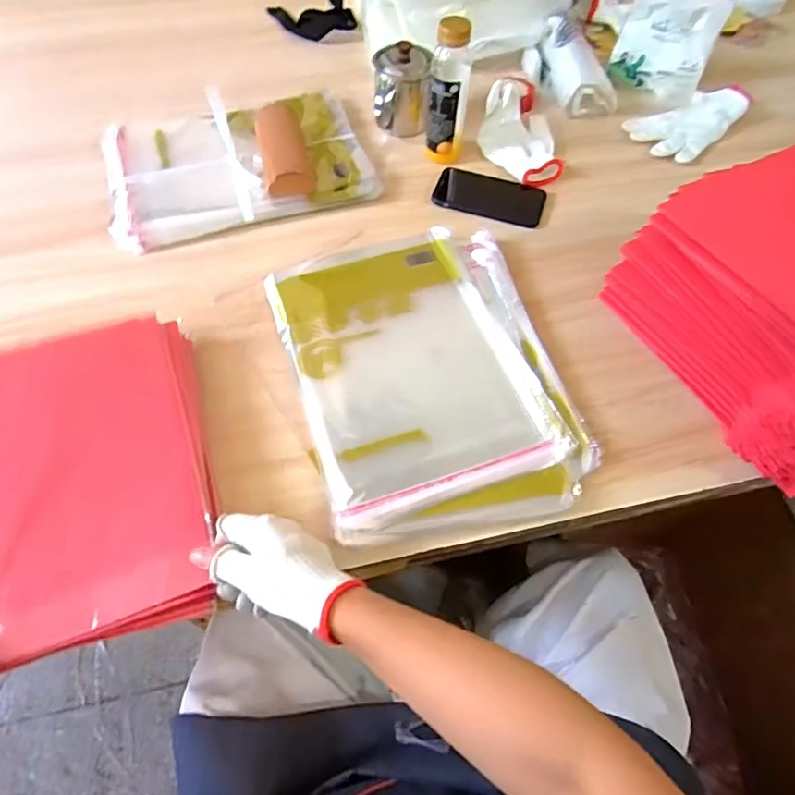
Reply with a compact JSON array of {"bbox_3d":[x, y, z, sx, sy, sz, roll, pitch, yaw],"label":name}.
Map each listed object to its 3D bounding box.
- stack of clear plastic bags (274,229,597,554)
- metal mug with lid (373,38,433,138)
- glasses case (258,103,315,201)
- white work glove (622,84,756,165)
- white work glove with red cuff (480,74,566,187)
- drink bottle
[{"bbox_3d":[0.026,-0.035,0.612,0.272,0.024,0.375,-14,64,-7],"label":"stack of clear plastic bags"},{"bbox_3d":[0.005,-0.445,0.805,0.078,0.103,0.087,-2,62,1],"label":"metal mug with lid"},{"bbox_3d":[-0.155,-0.338,0.754,0.061,0.031,0.162,-10,60,-7],"label":"glasses case"},{"bbox_3d":[0.446,-0.430,0.842,0.196,0.027,0.115,-39,69,-18],"label":"white work glove"},{"bbox_3d":[0.180,-0.410,0.816,0.114,0.043,0.222,2,63,1],"label":"white work glove with red cuff"},{"bbox_3d":[0.067,-0.406,0.736,0.053,0.172,0.045,11,63,7],"label":"drink bottle"}]

